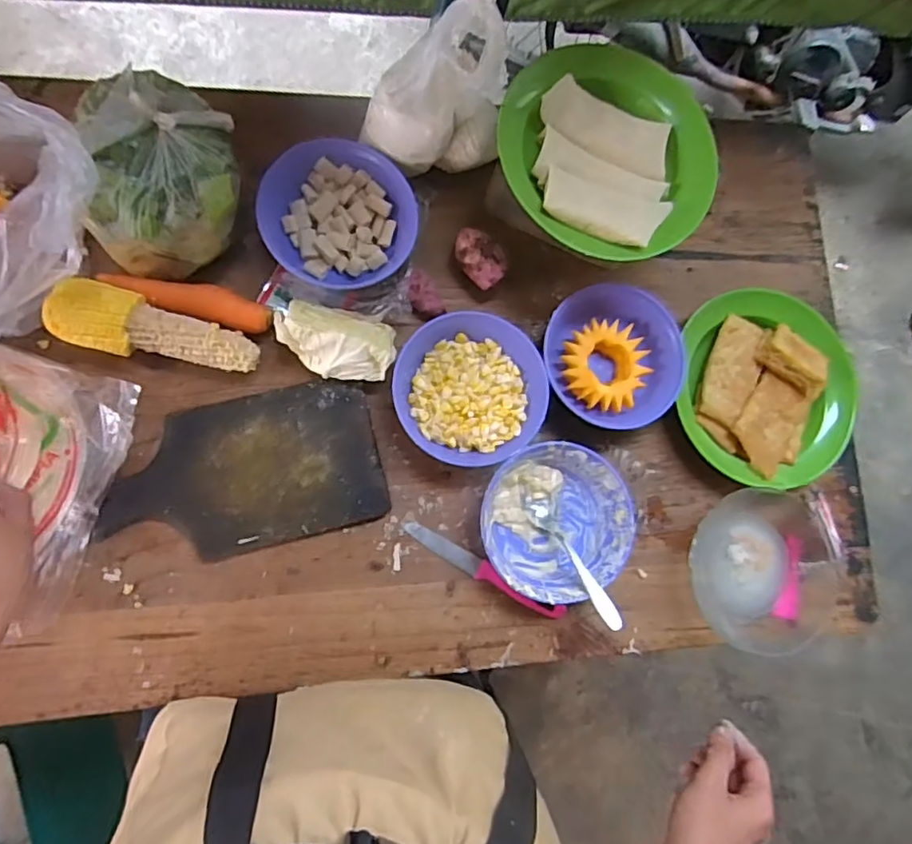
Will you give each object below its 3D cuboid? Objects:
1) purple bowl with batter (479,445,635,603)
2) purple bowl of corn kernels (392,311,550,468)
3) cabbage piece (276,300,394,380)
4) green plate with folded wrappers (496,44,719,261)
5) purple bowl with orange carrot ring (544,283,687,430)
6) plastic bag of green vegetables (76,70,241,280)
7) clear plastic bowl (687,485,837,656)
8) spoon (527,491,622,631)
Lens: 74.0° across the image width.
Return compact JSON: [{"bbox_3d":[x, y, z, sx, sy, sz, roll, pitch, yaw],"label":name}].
[{"bbox_3d":[0.094,0.094,0.590,0.142,0.058,0.142,1,86,-8],"label":"purple bowl with batter"},{"bbox_3d":[0.014,-0.035,0.589,0.142,0.037,0.146,1,86,-8],"label":"purple bowl of corn kernels"},{"bbox_3d":[-0.113,-0.075,0.558,0.113,0.046,0.064,12,84,-7],"label":"cabbage piece"},{"bbox_3d":[0.146,-0.250,0.571,0.207,0.033,0.194,-3,86,-9],"label":"green plate with folded wrappers"},{"bbox_3d":[0.159,-0.070,0.629,0.144,0.046,0.147,1,86,-8],"label":"purple bowl with orange carrot ring"},{"bbox_3d":[-0.254,-0.217,0.524,0.124,0.083,0.161,8,84,-8],"label":"plastic bag of green vegetables"},{"bbox_3d":[0.315,0.148,0.621,0.143,0.068,0.153,1,86,-8],"label":"clear plastic bowl"},{"bbox_3d":[0.113,0.132,0.582,0.028,0.013,0.144,-27,64,-9],"label":"spoon"}]

